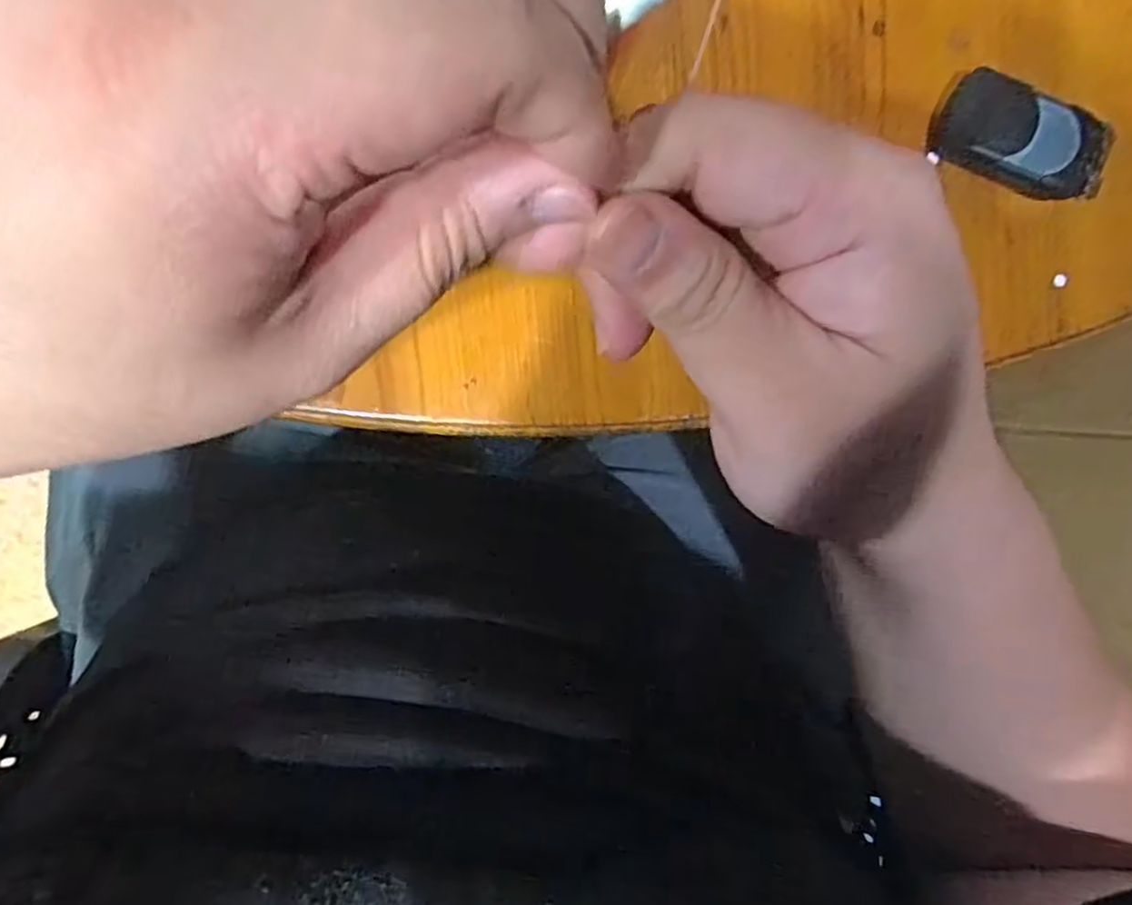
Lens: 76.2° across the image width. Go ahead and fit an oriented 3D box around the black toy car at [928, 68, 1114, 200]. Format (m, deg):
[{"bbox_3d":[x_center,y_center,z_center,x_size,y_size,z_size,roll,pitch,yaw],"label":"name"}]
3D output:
[{"bbox_3d":[0.182,-0.122,0.286,0.069,0.017,0.033,23,93,-5],"label":"black toy car"}]

